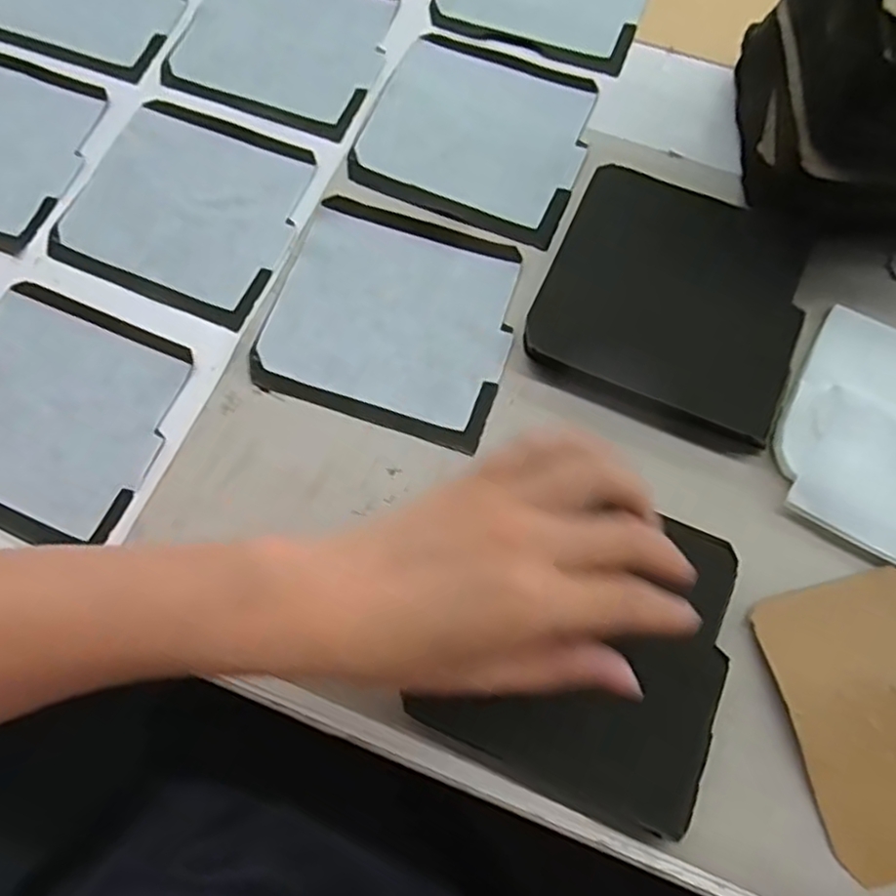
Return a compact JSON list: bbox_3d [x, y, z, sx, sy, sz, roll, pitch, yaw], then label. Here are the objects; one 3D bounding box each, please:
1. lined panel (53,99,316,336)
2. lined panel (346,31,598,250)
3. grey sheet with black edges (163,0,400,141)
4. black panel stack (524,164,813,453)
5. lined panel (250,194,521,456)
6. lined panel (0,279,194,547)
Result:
[{"bbox_3d":[-0.157,-0.149,0.418,0.133,0.008,0.128,22,75,8],"label":"lined panel"},{"bbox_3d":[0.020,-0.200,0.430,0.134,0.007,0.129,22,75,8],"label":"lined panel"},{"bbox_3d":[-0.107,-0.271,0.456,0.133,0.006,0.123,21,75,8],"label":"grey sheet with black edges"},{"bbox_3d":[0.126,-0.081,0.381,0.137,0.016,0.140,23,75,9],"label":"black panel stack"},{"bbox_3d":[-0.030,-0.076,0.389,0.132,0.006,0.127,17,74,7],"label":"lined panel"},{"bbox_3d":[-0.219,-0.019,0.375,0.131,0.008,0.125,23,75,8],"label":"lined panel"}]

